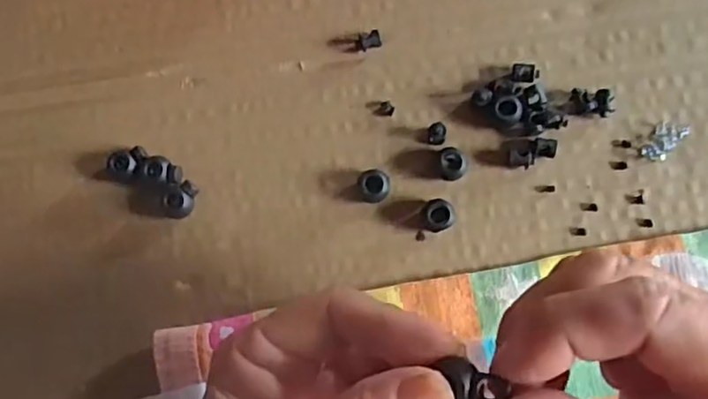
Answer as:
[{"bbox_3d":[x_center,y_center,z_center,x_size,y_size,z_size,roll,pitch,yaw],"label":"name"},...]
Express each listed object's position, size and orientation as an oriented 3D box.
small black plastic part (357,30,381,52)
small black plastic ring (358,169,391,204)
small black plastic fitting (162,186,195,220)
[{"bbox_3d":[0.007,-0.077,0.302,0.012,0.007,0.008,-17,82,4],"label":"small black plastic part"},{"bbox_3d":[0.010,-0.006,0.293,0.014,0.010,0.015,-1,84,6],"label":"small black plastic ring"},{"bbox_3d":[-0.085,0.002,0.302,0.014,0.008,0.015,-1,84,6],"label":"small black plastic fitting"}]

